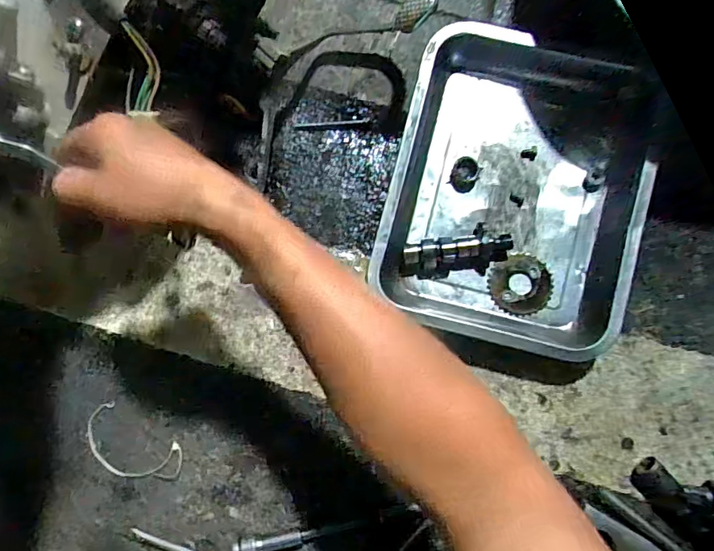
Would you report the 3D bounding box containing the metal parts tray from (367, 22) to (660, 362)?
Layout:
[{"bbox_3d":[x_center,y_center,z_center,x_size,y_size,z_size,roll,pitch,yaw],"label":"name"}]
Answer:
[{"bbox_3d":[0.156,-0.084,0.519,0.238,0.059,0.297,13,91,4],"label":"metal parts tray"}]

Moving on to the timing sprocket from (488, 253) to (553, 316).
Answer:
[{"bbox_3d":[0.169,0.009,0.525,0.062,0.005,0.062,0,90,4],"label":"timing sprocket"}]

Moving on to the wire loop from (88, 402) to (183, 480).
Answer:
[{"bbox_3d":[-0.245,0.190,0.554,0.116,0.004,0.066,30,92,4],"label":"wire loop"}]

